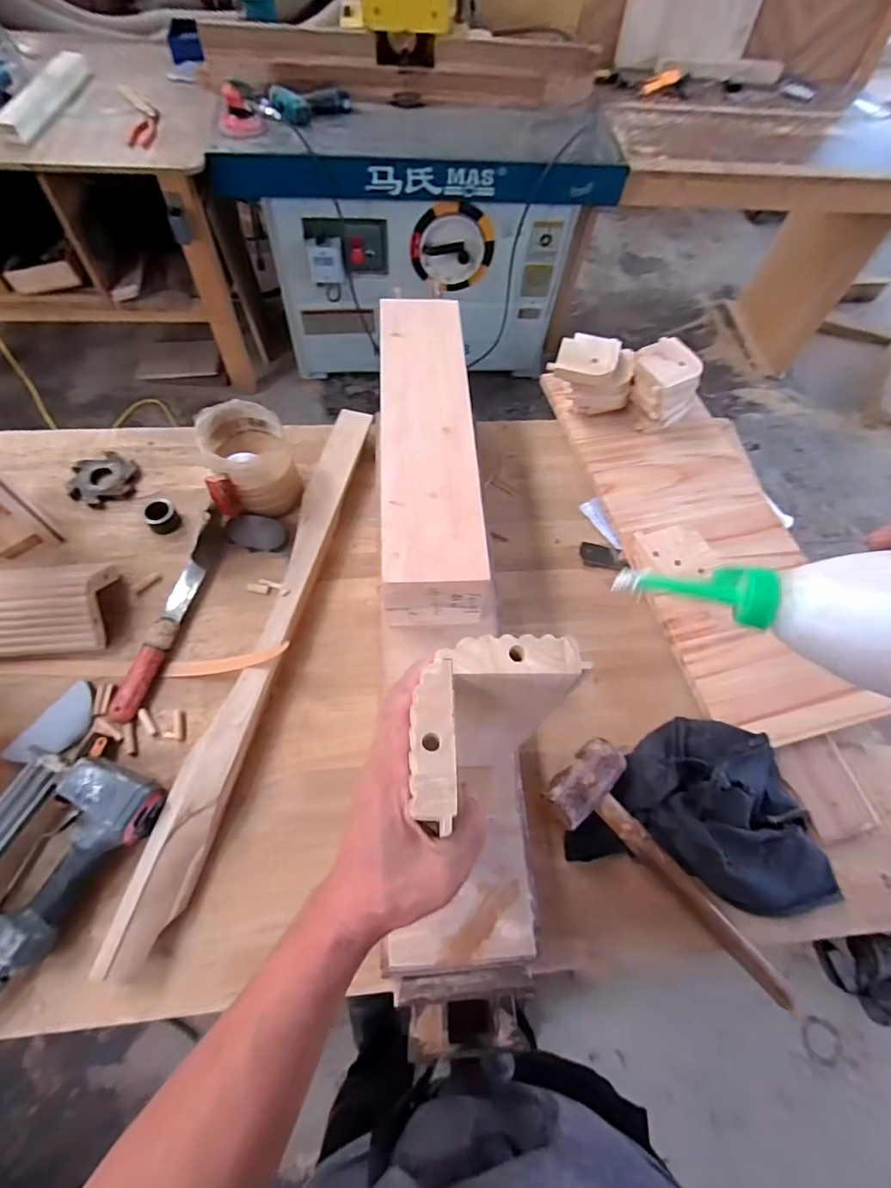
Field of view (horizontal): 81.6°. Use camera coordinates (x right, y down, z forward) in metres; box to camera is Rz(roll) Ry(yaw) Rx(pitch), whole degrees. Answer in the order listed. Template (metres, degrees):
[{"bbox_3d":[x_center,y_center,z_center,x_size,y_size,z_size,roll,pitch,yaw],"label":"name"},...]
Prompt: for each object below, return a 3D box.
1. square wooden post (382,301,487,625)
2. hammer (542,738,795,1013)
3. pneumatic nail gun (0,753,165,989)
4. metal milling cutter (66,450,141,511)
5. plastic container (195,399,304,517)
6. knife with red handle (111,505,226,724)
[{"bbox_3d":[-0.027,-0.202,0.731,0.124,0.117,0.487,-1,63,-6],"label":"square wooden post"},{"bbox_3d":[0.271,0.324,0.607,0.111,0.060,0.334,-40,73,-21],"label":"hammer"},{"bbox_3d":[-0.449,0.293,0.558,0.155,0.049,0.260,33,65,12],"label":"pneumatic nail gun"},{"bbox_3d":[-0.548,-0.187,0.833,0.102,0.019,0.101,2,63,-4],"label":"metal milling cutter"},{"bbox_3d":[-0.292,-0.198,0.786,0.115,0.125,0.131,-30,69,-18],"label":"plastic container"},{"bbox_3d":[-0.385,0.016,0.739,0.038,0.032,0.334,11,63,0],"label":"knife with red handle"}]

